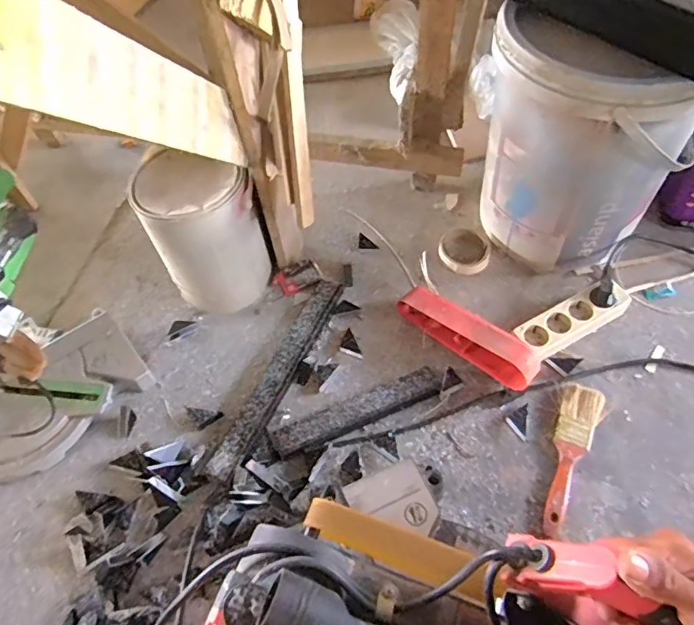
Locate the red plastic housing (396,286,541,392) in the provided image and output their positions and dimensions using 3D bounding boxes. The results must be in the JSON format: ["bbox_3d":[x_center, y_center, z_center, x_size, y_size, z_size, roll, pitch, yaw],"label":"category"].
[{"bbox_3d":[0.190,0.033,0.843,0.240,0.073,0.052,36,64,26],"label":"red plastic housing"}]

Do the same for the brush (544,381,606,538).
[{"bbox_3d":[0.308,0.198,0.749,0.052,0.026,0.221,22,59,19],"label":"brush"}]

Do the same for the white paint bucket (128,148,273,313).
[{"bbox_3d":[-0.230,-0.128,0.873,0.155,0.242,0.178,-29,57,-15],"label":"white paint bucket"}]

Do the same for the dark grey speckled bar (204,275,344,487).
[{"bbox_3d":[-0.105,0.091,0.860,0.052,0.023,0.379,19,58,17],"label":"dark grey speckled bar"}]

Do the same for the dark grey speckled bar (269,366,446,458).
[{"bbox_3d":[0.019,0.148,0.814,0.270,0.020,0.049,-20,55,-10],"label":"dark grey speckled bar"}]

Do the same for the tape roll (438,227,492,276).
[{"bbox_3d":[0.212,-0.111,0.970,0.090,0.019,0.100,-36,59,-20],"label":"tape roll"}]

